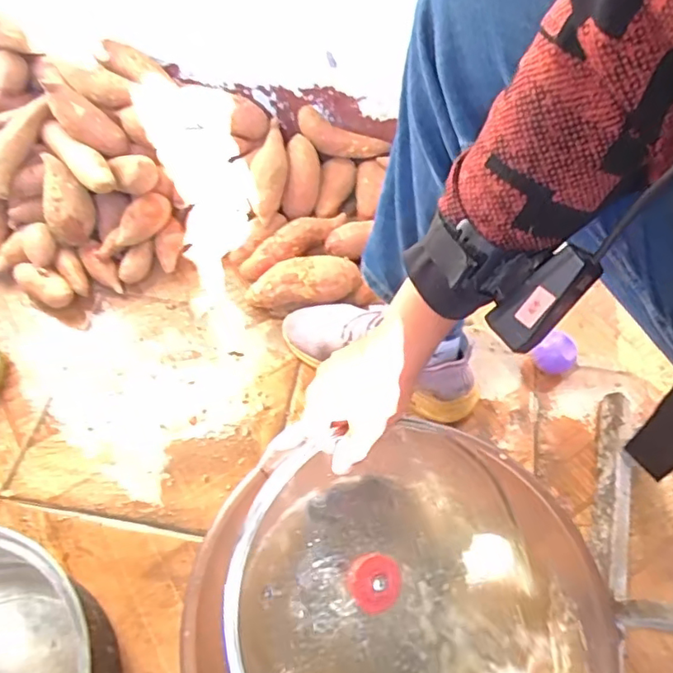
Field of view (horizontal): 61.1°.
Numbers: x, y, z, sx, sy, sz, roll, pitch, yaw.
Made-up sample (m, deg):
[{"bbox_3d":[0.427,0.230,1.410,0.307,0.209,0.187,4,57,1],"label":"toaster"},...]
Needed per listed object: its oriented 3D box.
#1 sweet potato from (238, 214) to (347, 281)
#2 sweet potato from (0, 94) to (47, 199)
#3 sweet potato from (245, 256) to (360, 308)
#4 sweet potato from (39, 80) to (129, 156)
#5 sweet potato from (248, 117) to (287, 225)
[{"bbox_3d":[-0.061,-0.134,0.824,0.168,0.051,0.050,-37,64,-22],"label":"sweet potato"},{"bbox_3d":[-0.455,-0.268,0.795,0.049,0.049,0.145,19,78,11],"label":"sweet potato"},{"bbox_3d":[-0.047,-0.067,0.773,0.148,0.064,0.053,-4,56,-2],"label":"sweet potato"},{"bbox_3d":[-0.348,-0.301,0.788,0.128,0.038,0.047,39,57,-22],"label":"sweet potato"},{"bbox_3d":[-0.097,-0.239,0.821,0.053,0.054,0.154,4,77,2],"label":"sweet potato"}]

